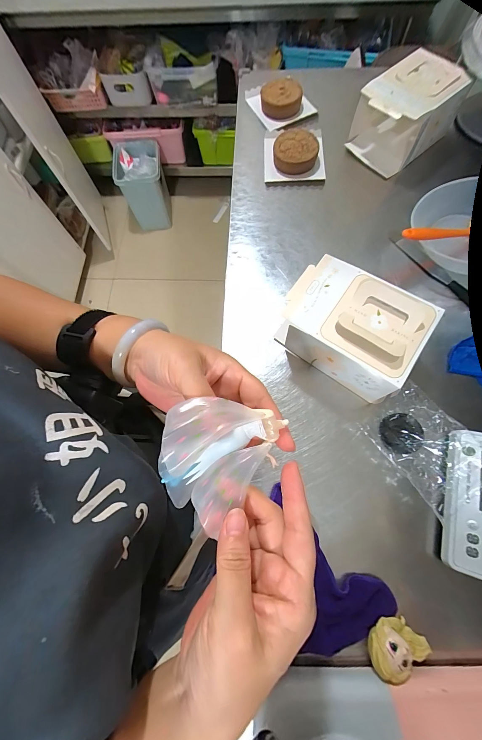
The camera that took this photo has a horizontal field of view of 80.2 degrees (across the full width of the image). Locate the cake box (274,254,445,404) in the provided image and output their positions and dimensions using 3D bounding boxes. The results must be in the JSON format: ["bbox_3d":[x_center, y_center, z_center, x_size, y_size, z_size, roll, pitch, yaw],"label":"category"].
[{"bbox_3d":[0.166,-0.064,0.455,0.197,0.116,0.144,34,77,11],"label":"cake box"}]

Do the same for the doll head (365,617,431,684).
[{"bbox_3d":[0.193,0.345,0.356,0.073,0.040,0.056,-22,73,-5],"label":"doll head"}]

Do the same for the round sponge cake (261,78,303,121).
[{"bbox_3d":[0.094,-0.637,0.673,0.096,0.028,0.082,9,74,5],"label":"round sponge cake"}]

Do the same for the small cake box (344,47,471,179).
[{"bbox_3d":[0.343,-0.546,0.606,0.185,0.106,0.155,-43,76,-10],"label":"small cake box"}]

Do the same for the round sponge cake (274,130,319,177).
[{"bbox_3d":[0.119,-0.475,0.624,0.092,0.035,0.089,-1,73,2],"label":"round sponge cake"}]

